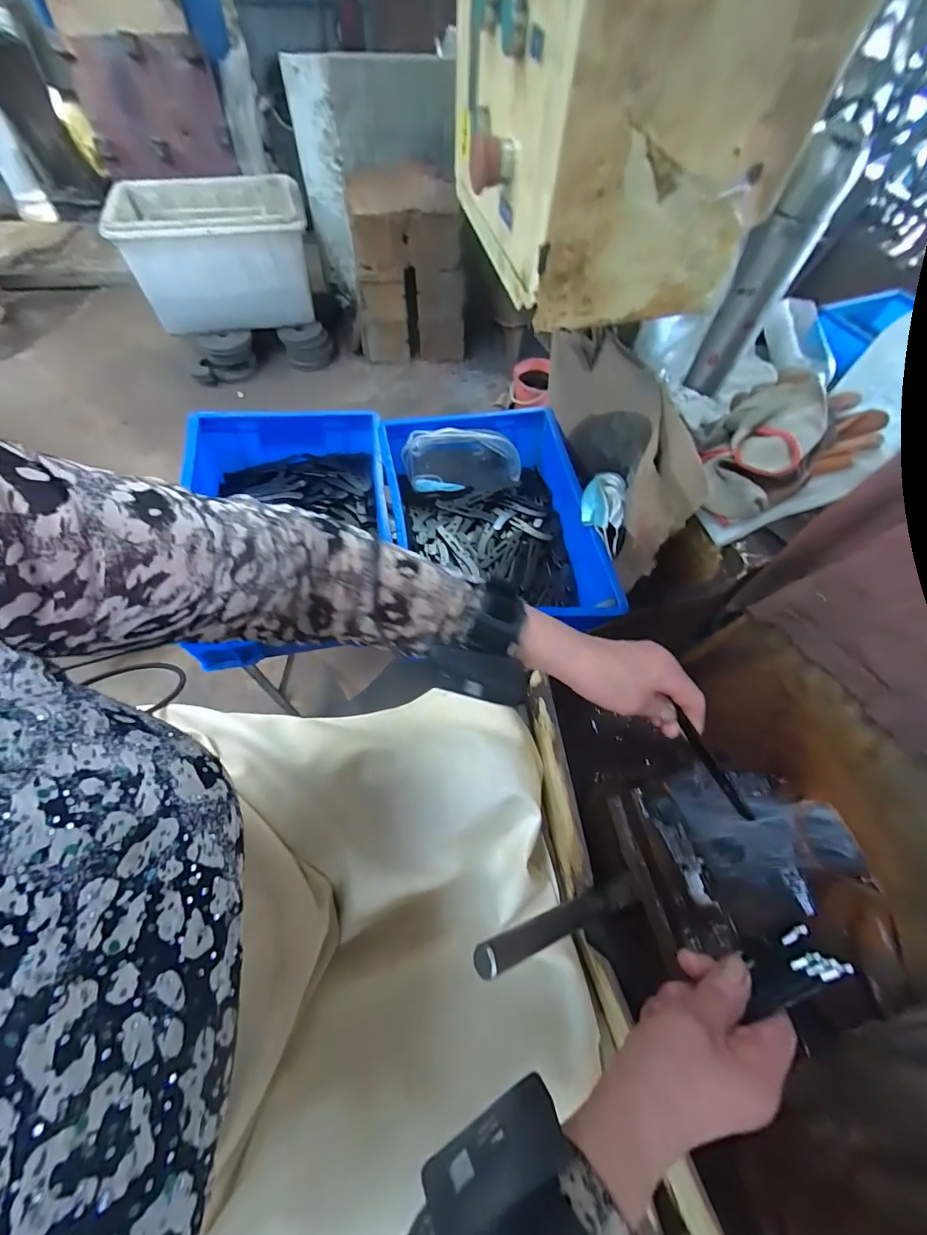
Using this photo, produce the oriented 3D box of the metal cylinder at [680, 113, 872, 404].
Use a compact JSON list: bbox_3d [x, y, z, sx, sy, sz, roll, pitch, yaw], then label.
[{"bbox_3d":[0.317,-0.356,0.468,0.051,0.225,0.044,41,67,17],"label":"metal cylinder"}]

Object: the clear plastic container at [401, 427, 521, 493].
[{"bbox_3d":[-0.003,-0.281,0.775,0.200,0.101,0.050,-2,24,-6],"label":"clear plastic container"}]

